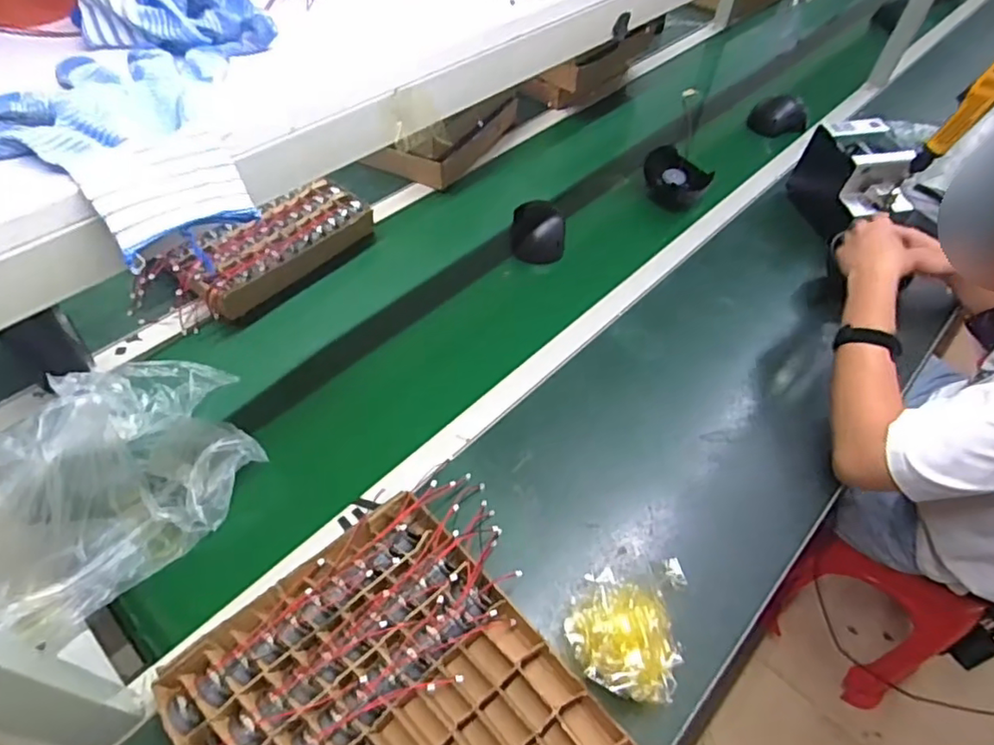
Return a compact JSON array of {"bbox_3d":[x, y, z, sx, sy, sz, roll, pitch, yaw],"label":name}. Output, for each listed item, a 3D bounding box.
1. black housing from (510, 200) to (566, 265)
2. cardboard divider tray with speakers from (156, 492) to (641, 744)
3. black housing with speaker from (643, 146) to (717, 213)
[{"bbox_3d":[0.072,-0.252,1.052,0.092,0.049,0.126,1,52,-3],"label":"black housing"},{"bbox_3d":[-0.069,0.356,0.573,0.344,0.049,0.431,-36,62,-27],"label":"cardboard divider tray with speakers"},{"bbox_3d":[0.334,-0.357,1.132,0.132,0.047,0.096,41,105,27],"label":"black housing with speaker"}]

